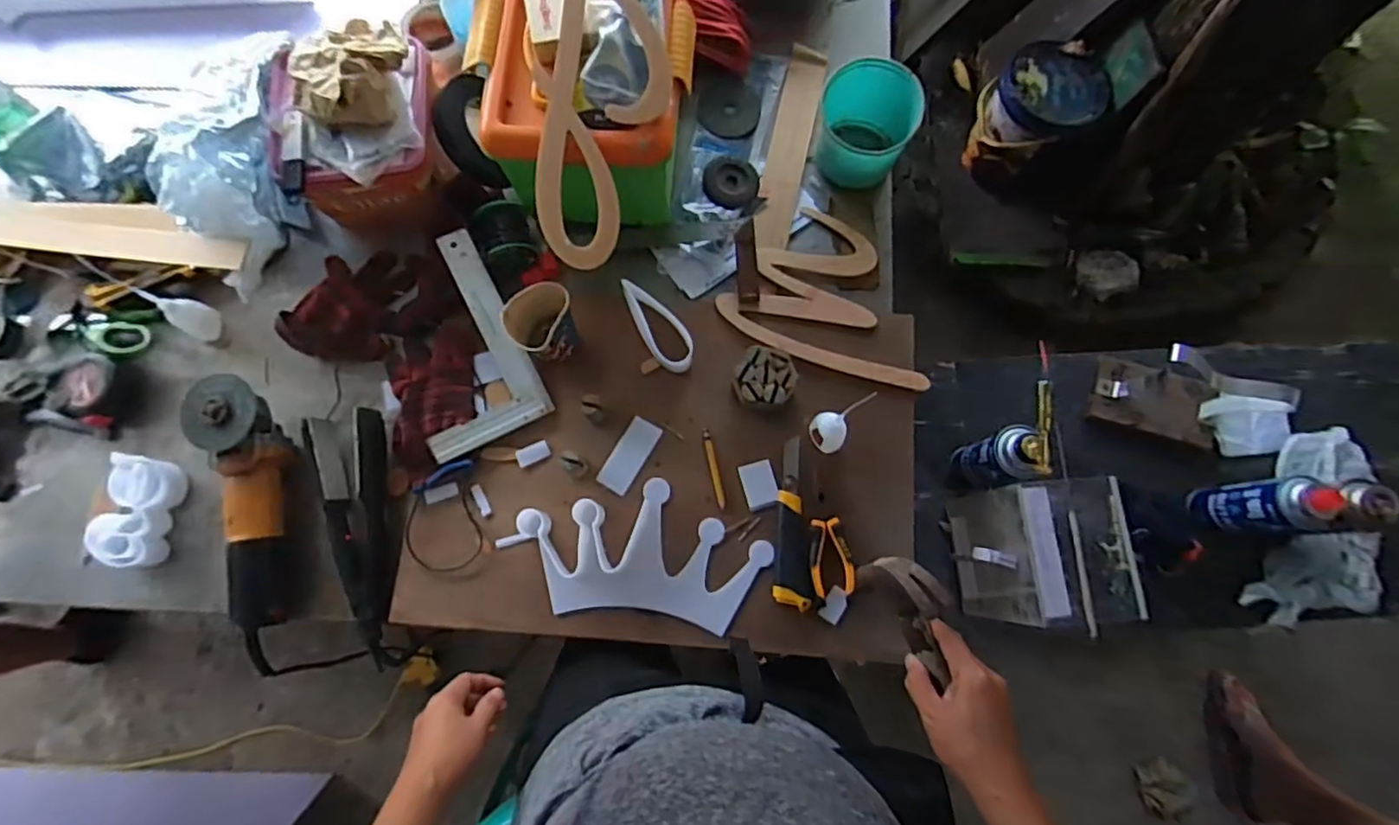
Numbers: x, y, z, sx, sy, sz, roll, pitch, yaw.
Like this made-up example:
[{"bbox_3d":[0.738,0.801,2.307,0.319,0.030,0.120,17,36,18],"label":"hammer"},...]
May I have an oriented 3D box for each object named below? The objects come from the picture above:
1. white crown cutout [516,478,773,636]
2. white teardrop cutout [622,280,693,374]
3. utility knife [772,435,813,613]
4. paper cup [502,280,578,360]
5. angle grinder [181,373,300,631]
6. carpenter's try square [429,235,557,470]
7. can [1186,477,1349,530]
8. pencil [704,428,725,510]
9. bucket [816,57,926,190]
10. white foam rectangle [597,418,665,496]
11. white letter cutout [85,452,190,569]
[{"bbox_3d":[-0.063,0.160,0.745,0.279,0.034,0.152,7,77,3],"label":"white crown cutout"},{"bbox_3d":[-0.055,-0.109,0.812,0.048,0.043,0.131,-32,78,-6],"label":"white teardrop cutout"},{"bbox_3d":[0.104,0.127,0.752,0.041,0.015,0.193,-2,77,1],"label":"utility knife"},{"bbox_3d":[-0.181,-0.101,0.771,0.078,0.101,0.066,-44,81,-8],"label":"paper cup"},{"bbox_3d":[-0.529,0.105,0.744,0.081,0.091,0.280,-6,77,0],"label":"angle grinder"},{"bbox_3d":[-0.300,-0.082,0.797,0.150,0.046,0.255,-26,78,-5],"label":"carpenter's try square"},{"bbox_3d":[0.737,0.120,0.846,0.067,0.175,0.063,0,78,1],"label":"can"},{"bbox_3d":[0.017,0.067,0.777,0.010,0.004,0.097,-12,77,-2],"label":"pencil"},{"bbox_3d":[0.212,-0.366,0.837,0.115,0.102,0.124,0,77,1],"label":"bucket"},{"bbox_3d":[-0.085,0.052,0.785,0.039,0.007,0.094,30,79,8],"label":"white foam rectangle"},{"bbox_3d":[-0.668,0.116,0.770,0.070,0.036,0.130,4,77,2],"label":"white letter cutout"}]

